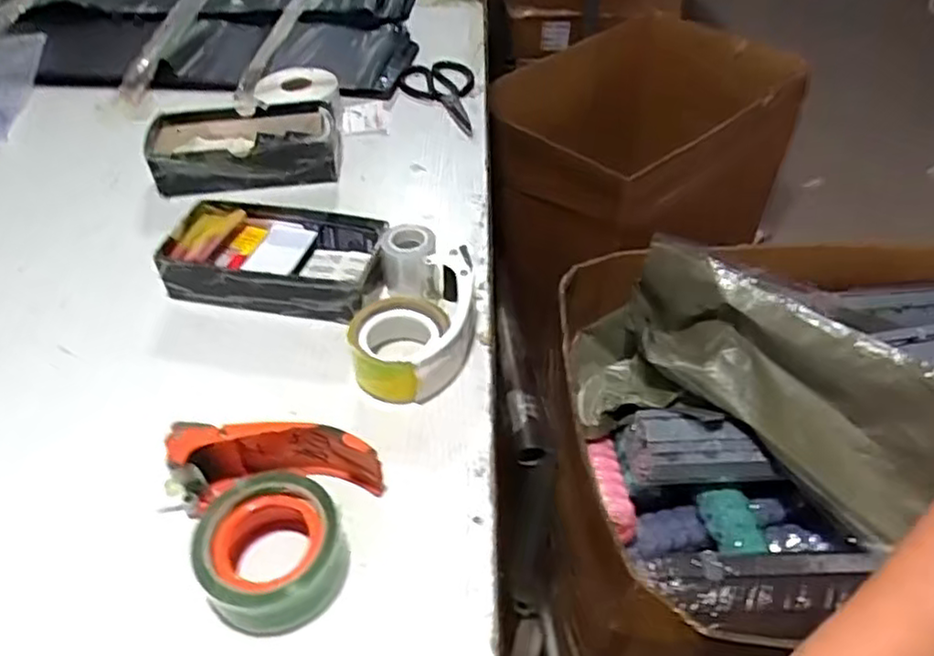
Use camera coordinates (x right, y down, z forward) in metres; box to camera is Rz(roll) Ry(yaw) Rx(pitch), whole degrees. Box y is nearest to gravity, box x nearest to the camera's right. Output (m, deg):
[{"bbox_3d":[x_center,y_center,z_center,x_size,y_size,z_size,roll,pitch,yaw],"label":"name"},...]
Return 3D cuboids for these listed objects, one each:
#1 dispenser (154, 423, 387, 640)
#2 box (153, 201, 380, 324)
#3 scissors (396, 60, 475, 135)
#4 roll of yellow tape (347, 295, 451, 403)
[{"bbox_3d":[-0.154,0.133,0.511,0.146,0.059,0.143,11,46,12],"label":"dispenser"},{"bbox_3d":[-0.192,-0.068,0.722,0.213,0.051,0.113,9,45,10],"label":"box"},{"bbox_3d":[-0.040,-0.338,1.014,0.107,0.017,0.211,-7,45,-6],"label":"scissors"},{"bbox_3d":[-0.062,0.016,0.633,0.084,0.055,0.085,-1,44,1],"label":"roll of yellow tape"}]

